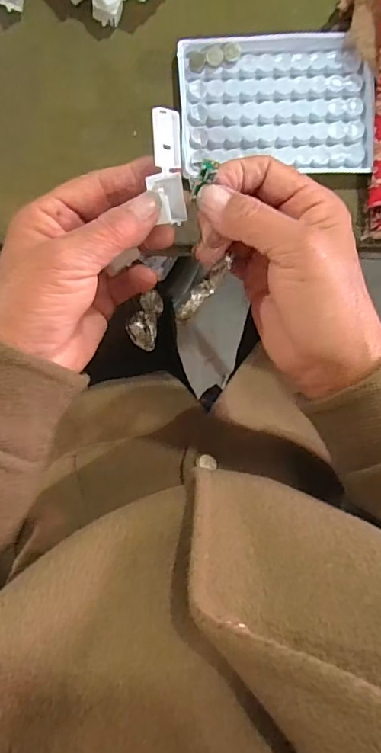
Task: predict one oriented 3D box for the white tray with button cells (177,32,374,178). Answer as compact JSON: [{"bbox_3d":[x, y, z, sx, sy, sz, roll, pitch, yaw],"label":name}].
[{"bbox_3d":[0.057,-0.182,0.318,0.126,0.010,0.089,-1,91,3],"label":"white tray with button cells"}]

